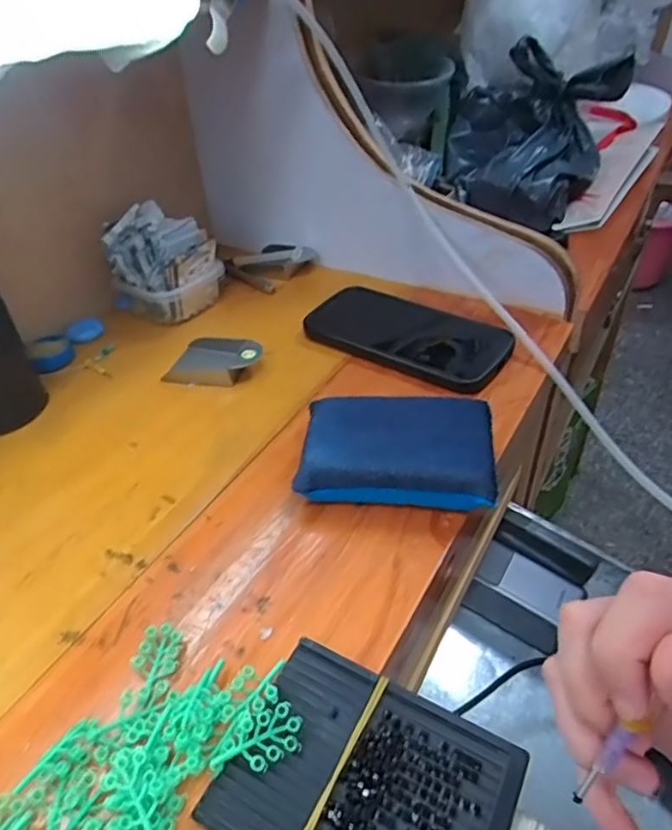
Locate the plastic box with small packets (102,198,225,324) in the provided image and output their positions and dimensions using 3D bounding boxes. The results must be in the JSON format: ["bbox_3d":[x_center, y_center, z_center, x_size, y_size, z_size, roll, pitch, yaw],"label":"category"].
[{"bbox_3d":[-0.147,-0.132,0.521,0.061,0.085,0.082,24,47,30],"label":"plastic box with small packets"}]

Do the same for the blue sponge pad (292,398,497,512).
[{"bbox_3d":[0.038,0.022,0.362,0.110,0.032,0.072,4,40,10],"label":"blue sponge pad"}]

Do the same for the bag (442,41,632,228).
[{"bbox_3d":[0.216,-0.305,0.650,0.180,0.126,0.179,3,40,9],"label":"bag"}]

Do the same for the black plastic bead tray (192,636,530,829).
[{"bbox_3d":[0.012,0.146,0.234,0.106,0.006,0.082,17,44,24],"label":"black plastic bead tray"}]

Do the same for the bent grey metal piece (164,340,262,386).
[{"bbox_3d":[-0.095,-0.044,0.464,0.073,0.019,0.052,11,42,18],"label":"bent grey metal piece"}]

